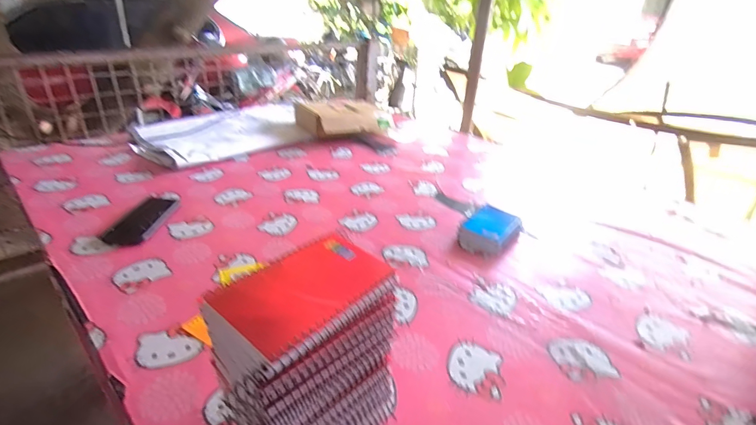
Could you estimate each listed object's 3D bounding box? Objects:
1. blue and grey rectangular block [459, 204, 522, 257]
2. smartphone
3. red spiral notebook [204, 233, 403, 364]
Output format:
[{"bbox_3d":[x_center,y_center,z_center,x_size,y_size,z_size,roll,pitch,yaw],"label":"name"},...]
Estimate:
[{"bbox_3d":[0.228,0.033,0.797,0.096,0.044,0.146,22,32,28],"label":"blue and grey rectangular block"},{"bbox_3d":[-0.460,0.007,0.782,0.086,0.012,0.180,5,28,-1],"label":"smartphone"},{"bbox_3d":[-0.056,0.056,0.308,0.085,0.011,0.129,25,36,34],"label":"red spiral notebook"}]

